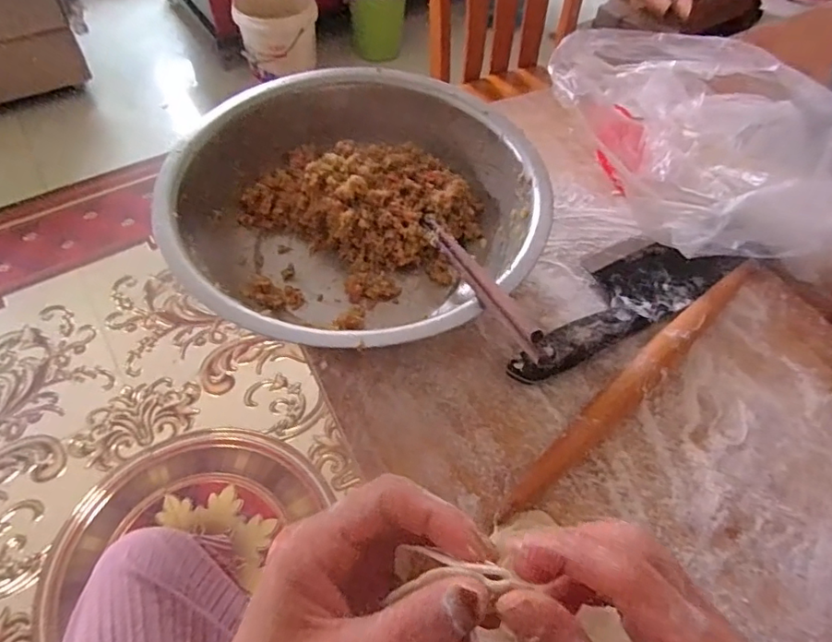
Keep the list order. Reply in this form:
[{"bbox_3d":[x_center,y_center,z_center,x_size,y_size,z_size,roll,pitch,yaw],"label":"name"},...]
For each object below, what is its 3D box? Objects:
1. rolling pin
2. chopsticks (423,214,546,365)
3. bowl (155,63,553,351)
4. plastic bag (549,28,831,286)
[{"bbox_3d":[0.166,0.037,0.384,0.297,0.021,0.022,-37,66,-24],"label":"rolling pin"},{"bbox_3d":[0.035,-0.033,0.350,0.011,0.018,0.210,-11,30,-10],"label":"chopsticks"},{"bbox_3d":[-0.040,-0.084,0.423,0.266,0.081,0.260,2,57,-2],"label":"bowl"},{"bbox_3d":[0.261,-0.174,0.476,0.202,0.104,0.279,-22,61,-17],"label":"plastic bag"}]

